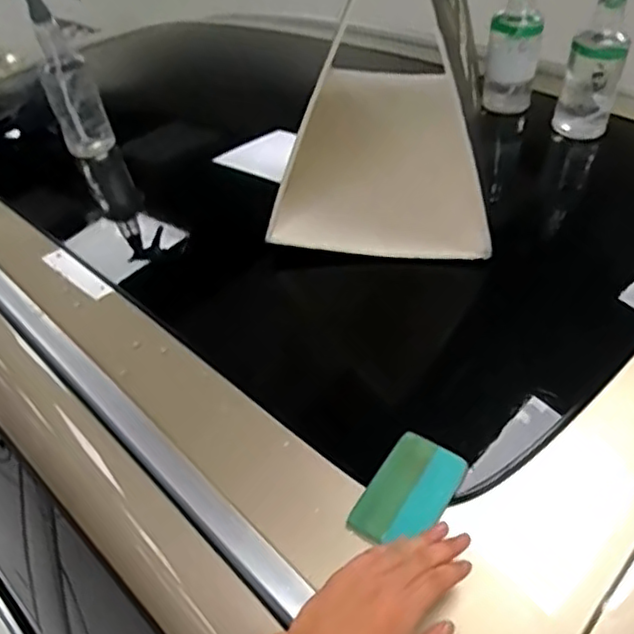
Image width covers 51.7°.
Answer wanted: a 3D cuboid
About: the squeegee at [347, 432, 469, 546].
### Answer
[{"bbox_3d":[0.093,0.178,0.661,0.074,0.013,0.121,32,65,20],"label":"squeegee"}]

